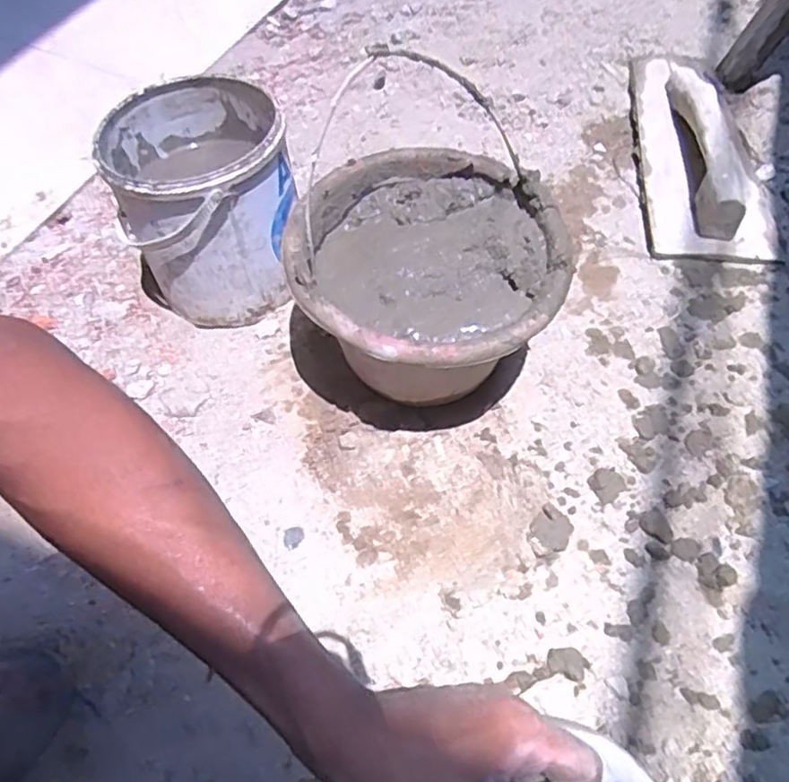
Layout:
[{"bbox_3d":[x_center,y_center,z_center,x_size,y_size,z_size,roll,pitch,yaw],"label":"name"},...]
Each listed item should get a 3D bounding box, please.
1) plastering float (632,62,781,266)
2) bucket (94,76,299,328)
[{"bbox_3d":[0.404,-0.341,0.877,0.154,0.067,0.406,4,58,4],"label":"plastering float"},{"bbox_3d":[-0.196,-0.201,0.729,0.170,0.202,0.183,-1,58,1],"label":"bucket"}]

